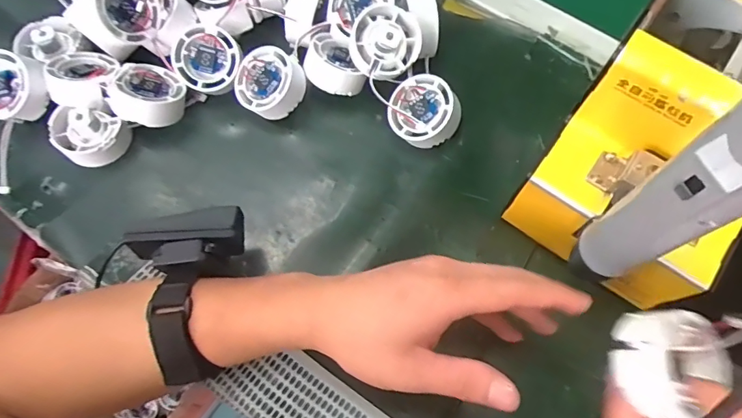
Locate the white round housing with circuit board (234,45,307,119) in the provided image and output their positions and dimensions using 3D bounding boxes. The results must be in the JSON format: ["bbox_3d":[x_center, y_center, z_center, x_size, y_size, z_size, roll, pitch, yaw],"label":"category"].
[{"bbox_3d":[-0.084,-0.105,0.405,0.054,0.025,0.054,-2,85,19],"label":"white round housing with circuit board"}]

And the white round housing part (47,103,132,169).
[{"bbox_3d":[-0.228,-0.060,0.385,0.050,0.033,0.044,26,70,9],"label":"white round housing part"}]

